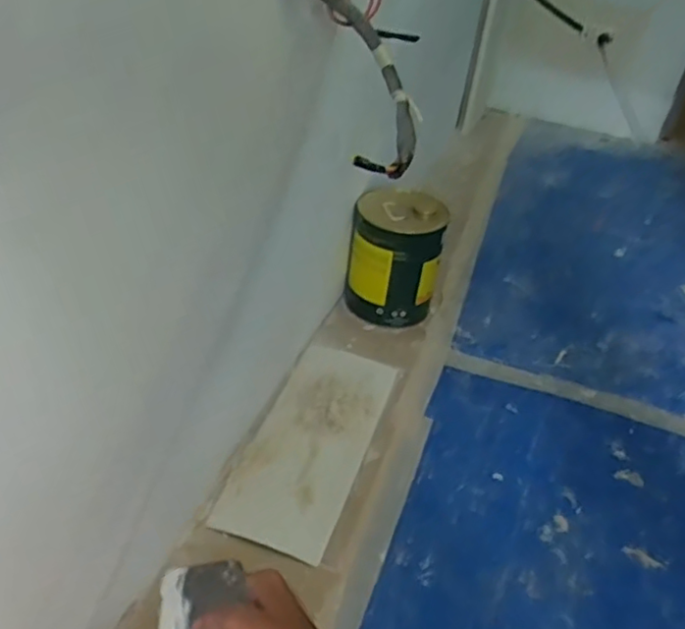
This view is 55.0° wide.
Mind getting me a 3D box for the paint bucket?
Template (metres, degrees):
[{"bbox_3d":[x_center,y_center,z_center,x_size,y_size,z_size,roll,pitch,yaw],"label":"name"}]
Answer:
[{"bbox_3d":[0.094,-0.104,1.202,0.159,0.210,0.159,5,36,-4],"label":"paint bucket"}]

